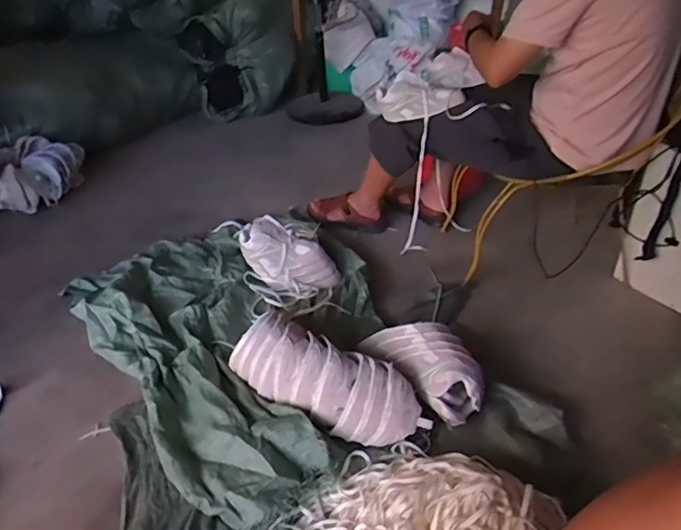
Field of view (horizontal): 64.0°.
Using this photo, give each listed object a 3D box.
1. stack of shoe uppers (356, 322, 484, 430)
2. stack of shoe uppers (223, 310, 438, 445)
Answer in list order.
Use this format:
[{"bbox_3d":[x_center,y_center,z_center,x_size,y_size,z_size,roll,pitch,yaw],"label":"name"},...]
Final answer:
[{"bbox_3d":[0.179,0.202,1.148,0.132,0.107,0.279,-22,40,-28],"label":"stack of shoe uppers"},{"bbox_3d":[-0.031,0.230,1.094,0.408,0.124,0.180,26,43,33],"label":"stack of shoe uppers"}]

